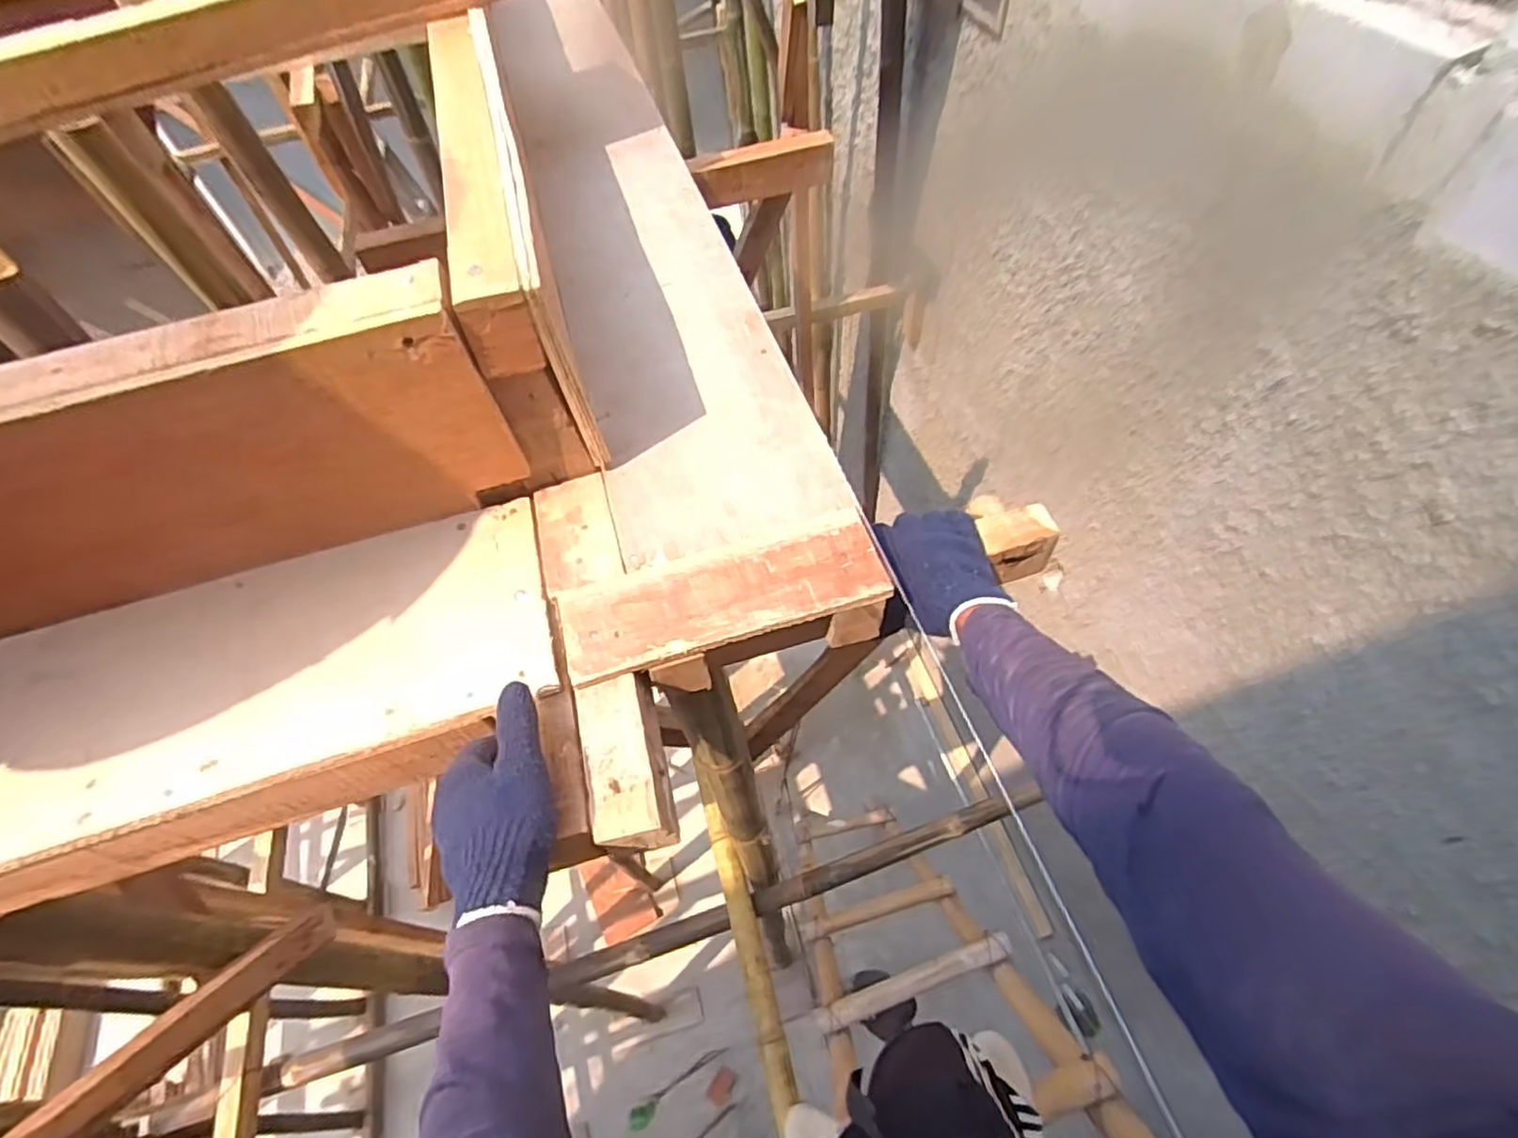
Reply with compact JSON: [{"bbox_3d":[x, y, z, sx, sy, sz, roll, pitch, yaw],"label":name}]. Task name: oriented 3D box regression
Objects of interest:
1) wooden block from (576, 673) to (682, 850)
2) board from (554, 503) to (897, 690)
[{"bbox_3d":[-0.096,0.144,0.496,0.055,0.048,0.120,-15,56,-5],"label":"wooden block"},{"bbox_3d":[-0.028,0.019,0.538,0.254,0.012,0.088,-16,57,-6],"label":"board"}]

